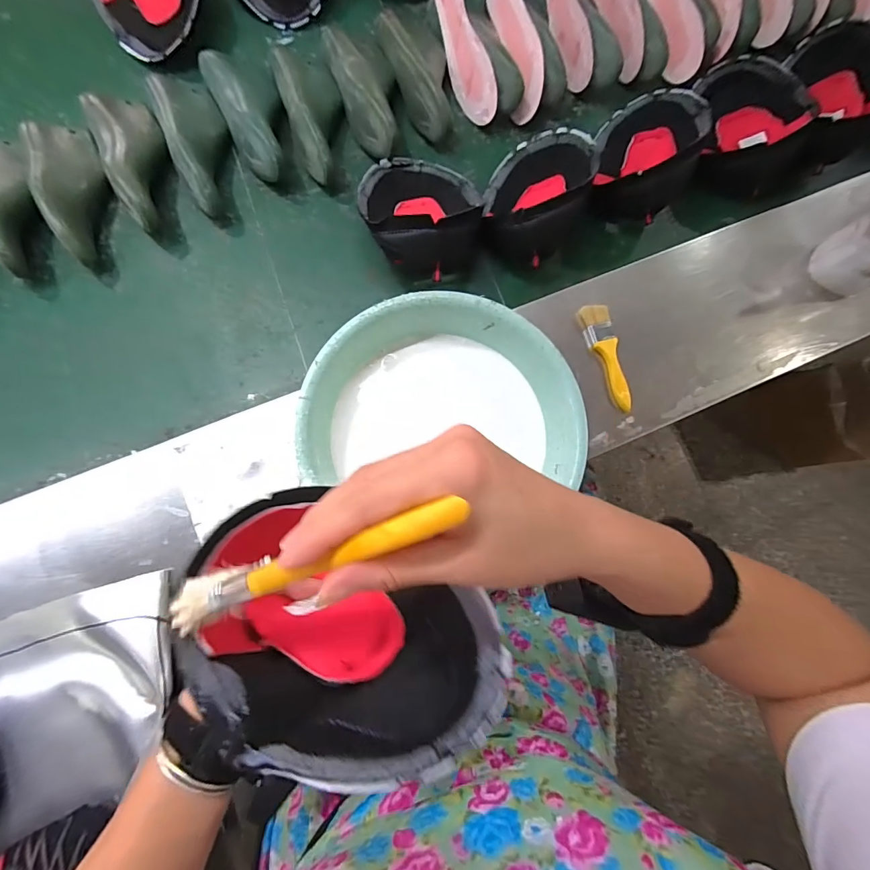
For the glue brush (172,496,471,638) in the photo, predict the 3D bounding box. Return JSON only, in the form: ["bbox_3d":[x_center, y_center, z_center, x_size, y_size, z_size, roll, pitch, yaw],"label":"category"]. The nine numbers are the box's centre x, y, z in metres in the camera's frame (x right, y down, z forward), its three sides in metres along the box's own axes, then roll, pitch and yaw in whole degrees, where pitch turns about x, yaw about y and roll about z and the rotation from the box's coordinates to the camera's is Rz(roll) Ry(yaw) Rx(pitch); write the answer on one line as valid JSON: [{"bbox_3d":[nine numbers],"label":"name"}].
[{"bbox_3d":[-0.060,0.059,0.191,0.162,0.011,0.022,-24,84,21],"label":"glue brush"}]

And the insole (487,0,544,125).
[{"bbox_3d":[0.122,-0.598,0.650,0.049,0.065,0.207,-13,80,-6],"label":"insole"}]

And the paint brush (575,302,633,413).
[{"bbox_3d":[0.249,-0.111,0.605,0.044,0.013,0.156,-18,82,-7],"label":"paint brush"}]

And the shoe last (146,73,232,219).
[{"bbox_3d":[-0.336,-0.416,0.606,0.079,0.065,0.214,-21,83,-7],"label":"shoe last"}]

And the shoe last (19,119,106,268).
[{"bbox_3d":[-0.490,-0.340,0.585,0.078,0.071,0.199,-22,83,-8],"label":"shoe last"}]

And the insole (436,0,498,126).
[{"bbox_3d":[0.046,-0.585,0.642,0.018,0.069,0.217,-28,104,-34],"label":"insole"}]

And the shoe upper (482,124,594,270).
[{"bbox_3d":[0.147,-0.358,0.617,0.131,0.110,0.216,10,80,-3],"label":"shoe upper"}]

